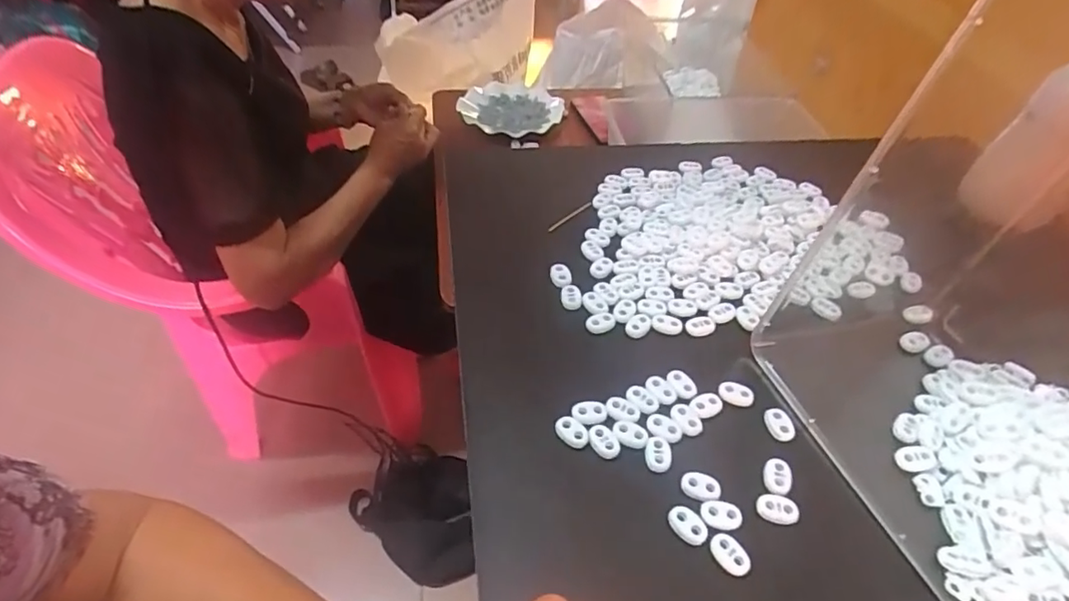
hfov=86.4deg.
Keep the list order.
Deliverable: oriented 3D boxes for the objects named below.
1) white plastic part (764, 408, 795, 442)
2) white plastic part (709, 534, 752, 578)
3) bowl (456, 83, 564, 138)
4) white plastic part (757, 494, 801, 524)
[{"bbox_3d":[0.157,0.079,0.365,0.016,0.006,0.021,-7,48,-10],"label":"white plastic part"},{"bbox_3d":[0.106,0.138,0.309,0.014,0.006,0.023,-25,53,-25],"label":"white plastic part"},{"bbox_3d":[-0.049,-0.359,1.057,0.180,0.026,0.179,2,47,-2],"label":"bowl"},{"bbox_3d":[0.140,0.120,0.328,0.024,0.005,0.015,16,48,11],"label":"white plastic part"}]

